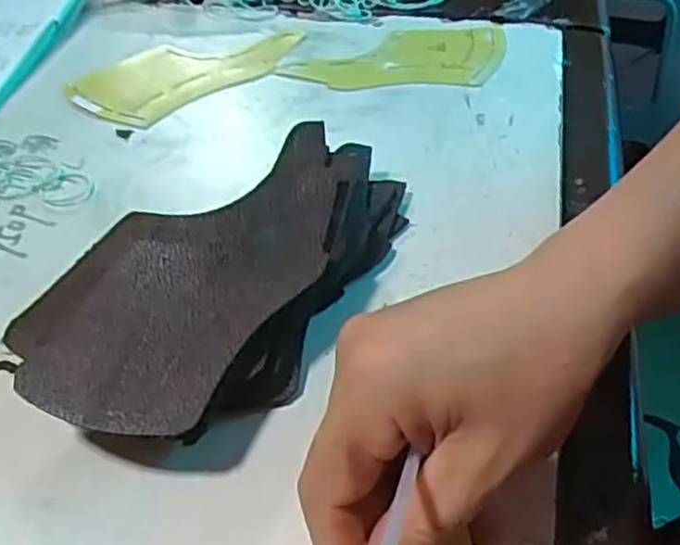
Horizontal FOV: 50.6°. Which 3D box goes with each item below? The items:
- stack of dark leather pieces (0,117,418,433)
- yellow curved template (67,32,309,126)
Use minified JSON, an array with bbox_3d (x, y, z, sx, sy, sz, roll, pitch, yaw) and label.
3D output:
[{"bbox_3d":[-0.047,-0.002,0.320,0.094,0.048,0.188,25,54,25],"label":"stack of dark leather pieces"},{"bbox_3d":[-0.099,-0.136,0.477,0.149,0.005,0.071,-28,51,-20],"label":"yellow curved template"}]

